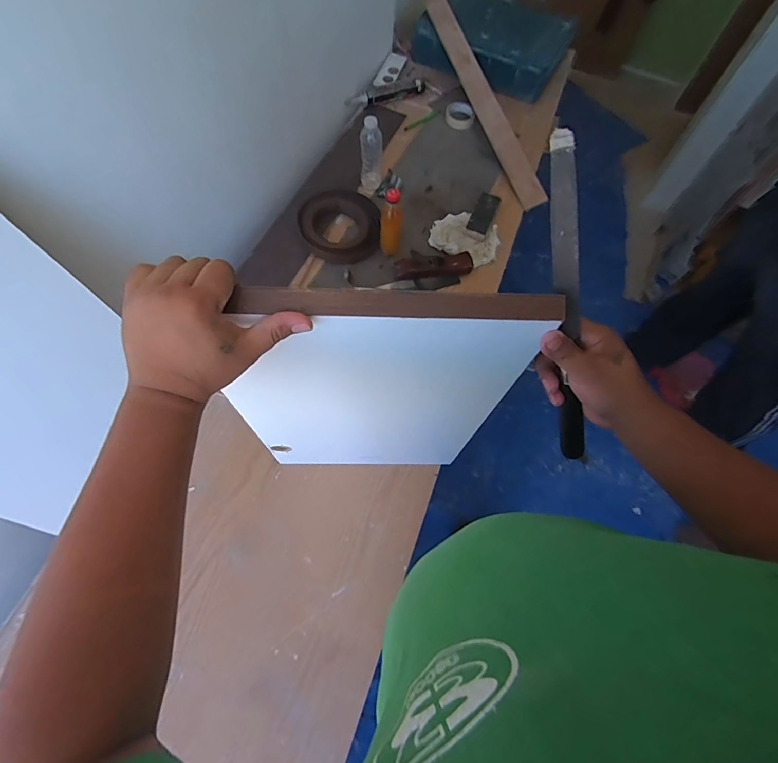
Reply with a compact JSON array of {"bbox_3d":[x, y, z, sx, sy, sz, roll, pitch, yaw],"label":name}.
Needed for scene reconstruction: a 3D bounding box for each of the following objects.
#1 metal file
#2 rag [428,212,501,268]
[{"bbox_3d":[0.167,-0.048,0.382,0.020,0.325,0.018,-28,34,-15],"label":"metal file"},{"bbox_3d":[0.207,-0.387,1.101,0.182,0.026,0.148,29,67,11],"label":"rag"}]

